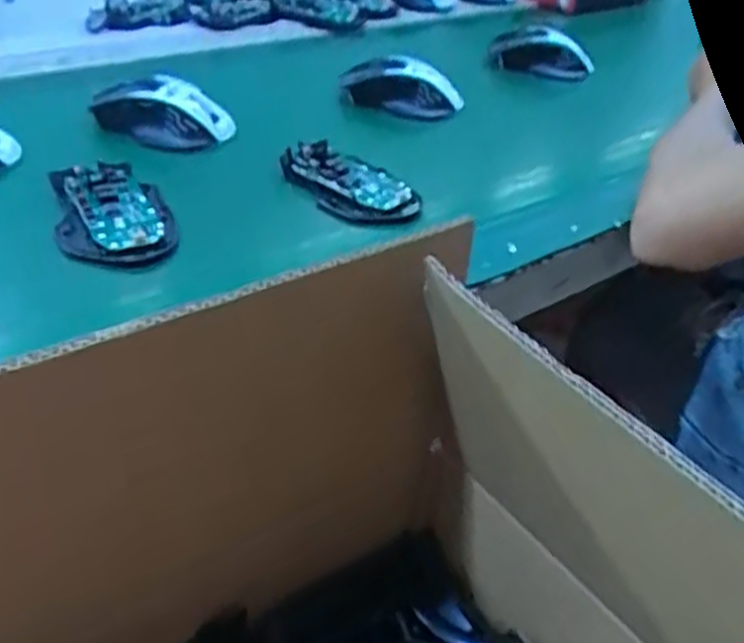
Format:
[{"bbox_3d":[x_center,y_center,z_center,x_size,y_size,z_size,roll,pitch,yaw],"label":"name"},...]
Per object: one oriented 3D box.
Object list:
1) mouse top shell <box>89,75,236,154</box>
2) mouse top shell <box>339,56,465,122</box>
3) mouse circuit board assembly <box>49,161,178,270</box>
[{"bbox_3d":[-0.166,-0.167,0.600,0.105,0.047,0.057,4,39,1],"label":"mouse top shell"},{"bbox_3d":[0.027,-0.211,0.681,0.109,0.047,0.038,3,39,0],"label":"mouse top shell"},{"bbox_3d":[-0.171,-0.072,0.496,0.071,0.025,0.103,-12,42,-18],"label":"mouse circuit board assembly"}]

